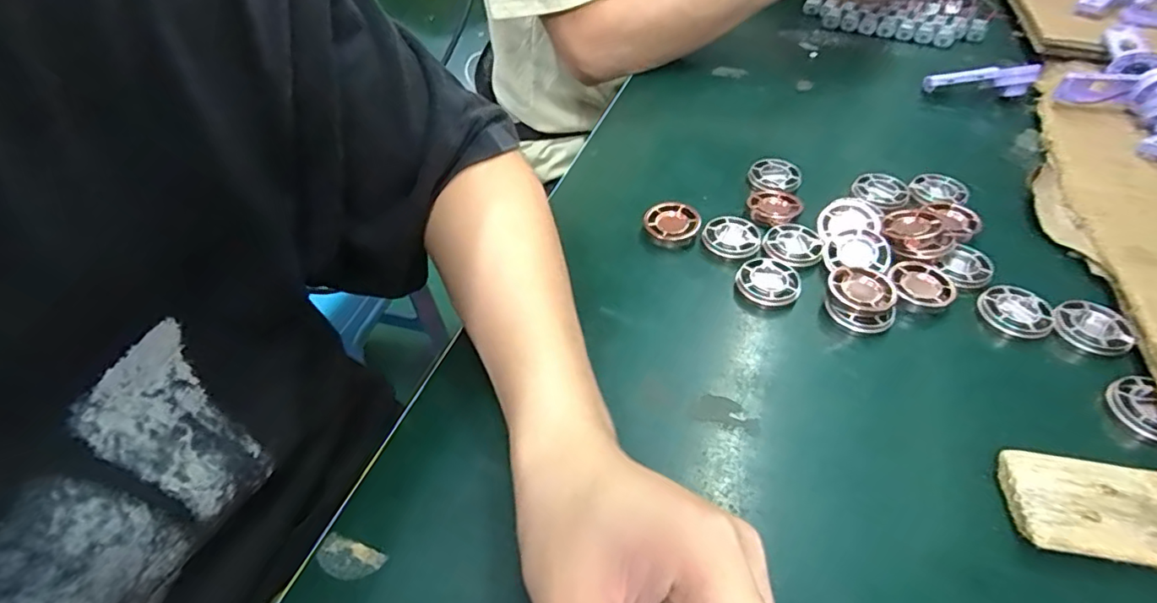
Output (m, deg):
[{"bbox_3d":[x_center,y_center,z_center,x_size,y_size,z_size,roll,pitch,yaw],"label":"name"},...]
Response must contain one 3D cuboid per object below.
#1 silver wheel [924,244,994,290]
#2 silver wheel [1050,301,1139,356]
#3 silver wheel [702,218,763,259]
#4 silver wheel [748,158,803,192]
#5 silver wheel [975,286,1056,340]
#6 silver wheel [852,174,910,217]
[{"bbox_3d":[0.251,-0.023,0.370,0.035,0.004,0.030,-29,53,-21],"label":"silver wheel"},{"bbox_3d":[0.304,0.015,0.339,0.038,0.010,0.033,15,48,13],"label":"silver wheel"},{"bbox_3d":[0.108,-0.045,0.401,0.038,0.008,0.034,29,53,24],"label":"silver wheel"},{"bbox_3d":[0.156,-0.100,0.452,0.038,0.008,0.038,1,47,-1],"label":"silver wheel"},{"bbox_3d":[0.267,0.007,0.349,0.037,0.007,0.038,1,47,-1],"label":"silver wheel"},{"bbox_3d":[0.229,-0.084,0.436,0.040,0.007,0.038,1,47,-1],"label":"silver wheel"}]

